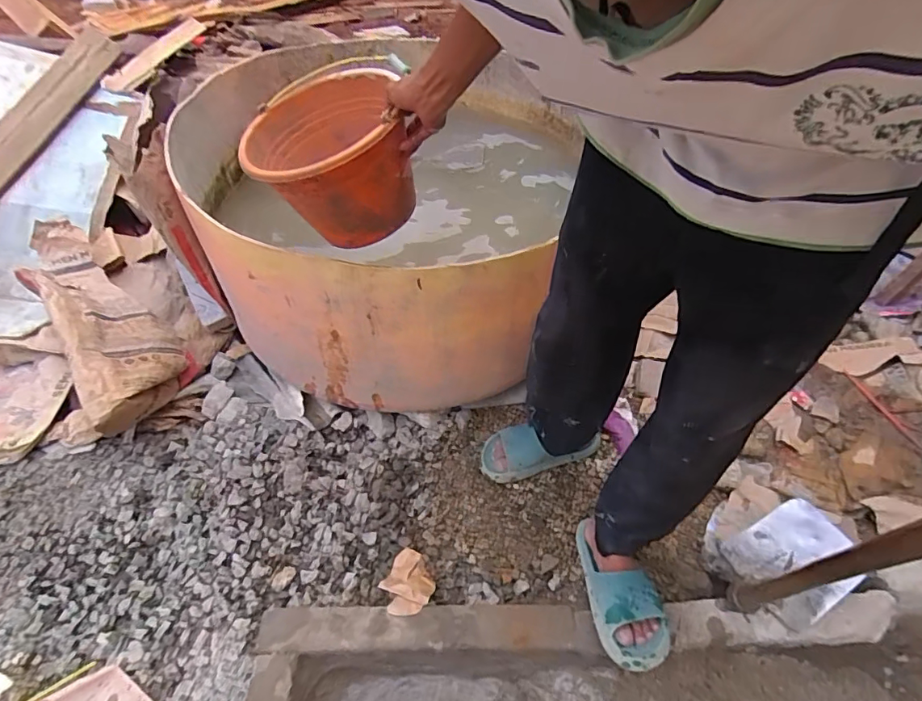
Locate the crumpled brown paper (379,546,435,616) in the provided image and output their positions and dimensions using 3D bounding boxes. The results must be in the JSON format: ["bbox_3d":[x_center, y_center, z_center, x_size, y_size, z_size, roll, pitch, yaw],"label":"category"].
[{"bbox_3d":[-0.115,0.479,1.019,0.102,0.021,0.150,-9,24,-22],"label":"crumpled brown paper"}]

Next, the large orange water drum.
[{"bbox_3d":[-0.215,-0.402,1.332,0.943,0.468,1.029,7,50,11],"label":"large orange water drum"}]

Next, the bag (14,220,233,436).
[{"bbox_3d":[-0.835,-0.083,1.249,0.324,0.270,0.599,-36,55,-24],"label":"bag"}]

